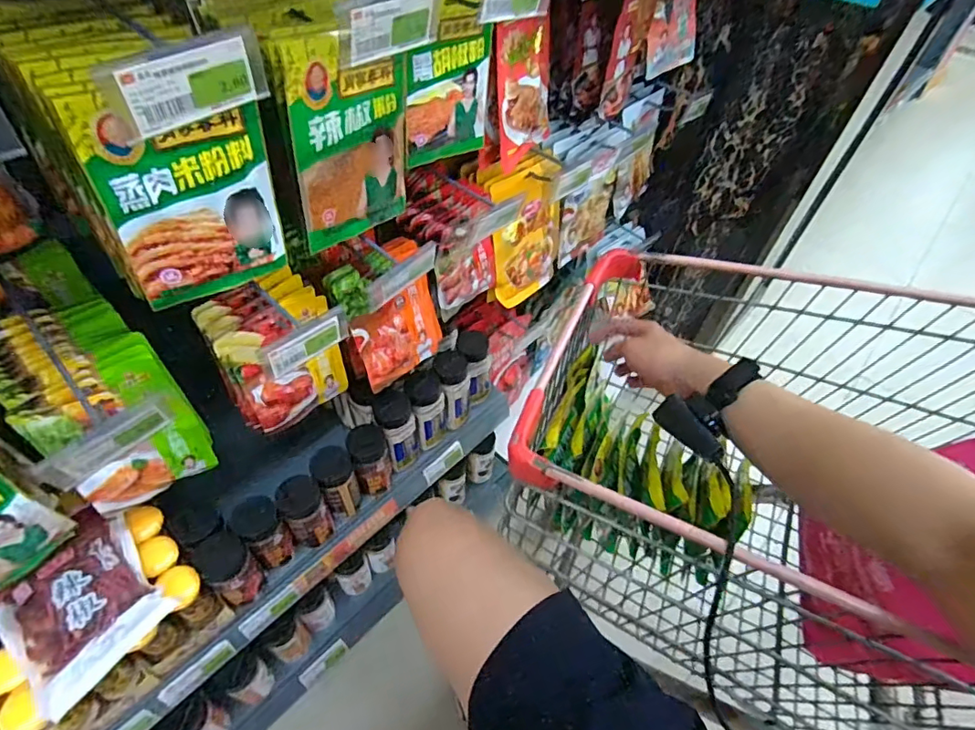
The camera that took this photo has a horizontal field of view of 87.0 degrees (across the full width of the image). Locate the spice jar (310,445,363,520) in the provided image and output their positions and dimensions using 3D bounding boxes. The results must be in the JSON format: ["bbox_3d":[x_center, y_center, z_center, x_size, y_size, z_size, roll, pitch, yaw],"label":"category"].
[{"bbox_3d":[-0.214,0.169,0.736,0.056,0.105,0.060,-22,56,-22],"label":"spice jar"}]

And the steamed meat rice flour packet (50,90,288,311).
[{"bbox_3d":[-0.247,-0.140,0.437,0.018,0.184,0.131,39,57,24],"label":"steamed meat rice flour packet"}]

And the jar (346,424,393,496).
[{"bbox_3d":[-0.172,0.143,0.766,0.057,0.109,0.058,-16,53,-18],"label":"jar"}]

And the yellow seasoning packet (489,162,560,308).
[{"bbox_3d":[0.068,-0.214,0.873,0.156,0.228,0.022,-35,46,-24],"label":"yellow seasoning packet"}]

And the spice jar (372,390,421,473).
[{"bbox_3d":[-0.135,0.104,0.780,0.062,0.142,0.057,-9,52,-13],"label":"spice jar"}]

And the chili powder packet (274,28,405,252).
[{"bbox_3d":[-0.133,-0.226,0.518,0.021,0.192,0.148,36,56,22],"label":"chili powder packet"}]

